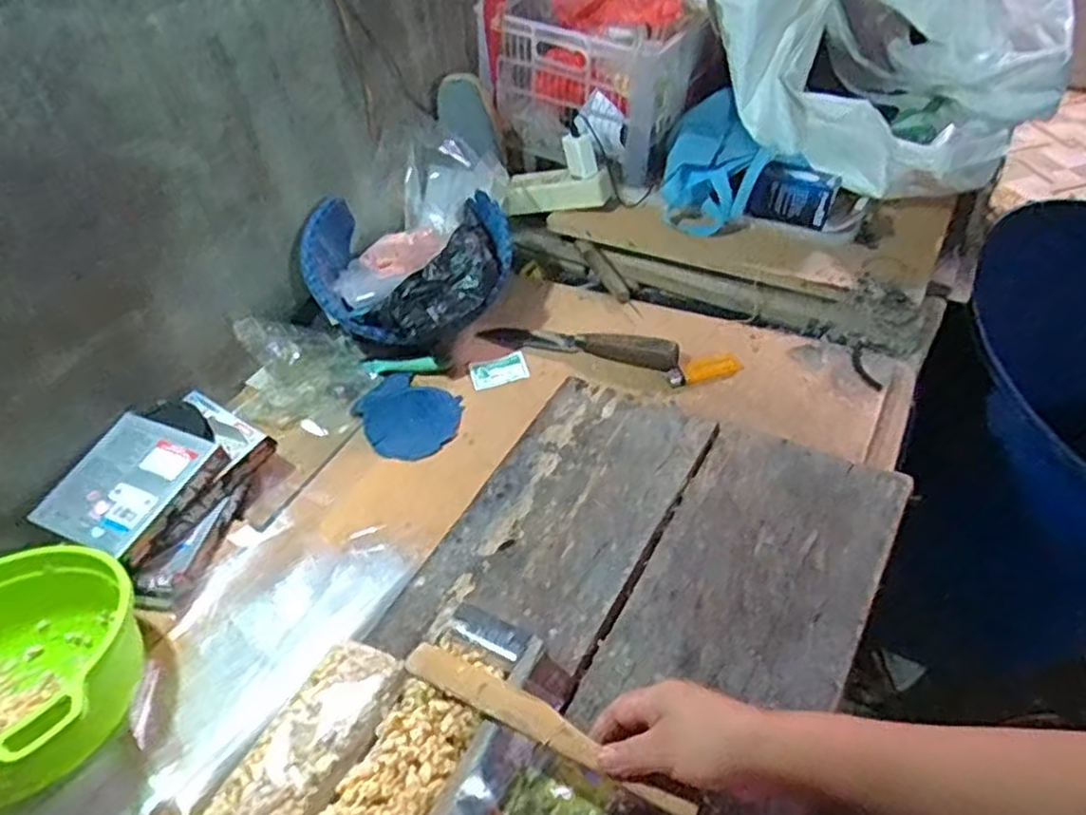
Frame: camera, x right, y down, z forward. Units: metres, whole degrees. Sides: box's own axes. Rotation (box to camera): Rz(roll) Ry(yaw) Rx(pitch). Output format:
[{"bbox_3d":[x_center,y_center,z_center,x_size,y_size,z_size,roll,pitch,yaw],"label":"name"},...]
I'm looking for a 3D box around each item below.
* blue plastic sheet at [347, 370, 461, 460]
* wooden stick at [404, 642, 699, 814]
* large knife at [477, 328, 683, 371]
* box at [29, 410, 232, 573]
[{"bbox_3d":[-0.153,0.010,0.836,0.129,0.006,0.106,25,56,25],"label":"blue plastic sheet"},{"bbox_3d":[-0.002,0.210,0.493,0.218,0.009,0.028,19,53,30],"label":"wooden stick"},{"bbox_3d":[0.039,-0.079,0.871,0.239,0.032,0.033,13,51,17],"label":"large knife"},{"bbox_3d":[-0.406,0.072,0.725,0.139,0.026,0.137,17,53,20],"label":"box"}]

